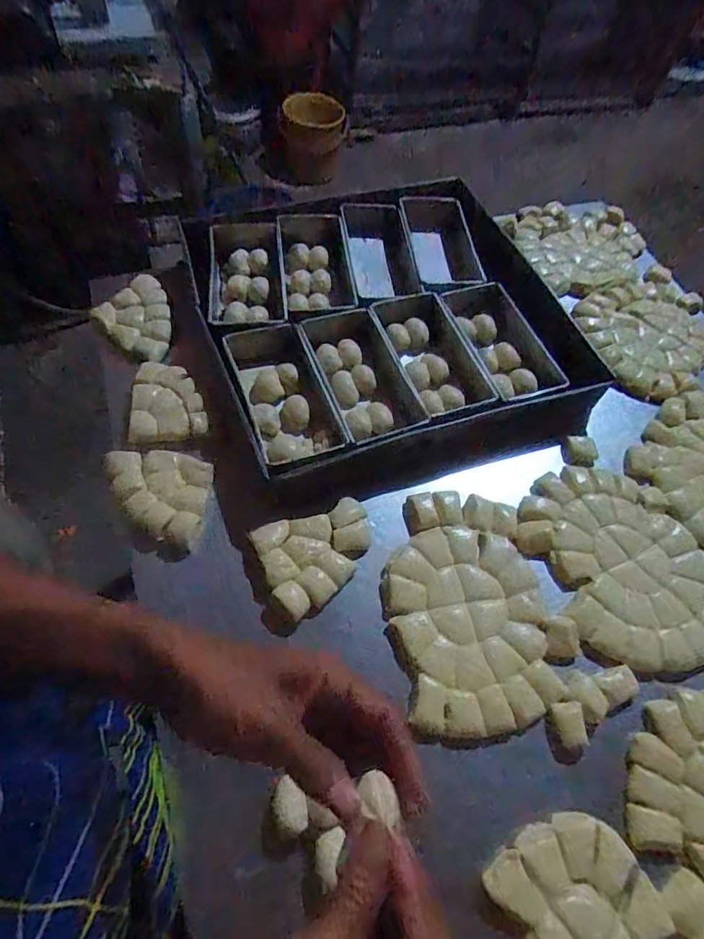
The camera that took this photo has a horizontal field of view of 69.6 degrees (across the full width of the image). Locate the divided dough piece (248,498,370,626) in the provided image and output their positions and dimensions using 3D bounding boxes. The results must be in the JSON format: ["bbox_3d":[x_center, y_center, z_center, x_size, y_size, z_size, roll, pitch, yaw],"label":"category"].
[{"bbox_3d":[-0.032,0.092,0.532,0.122,0.014,0.100,-19,63,-14],"label":"divided dough piece"}]

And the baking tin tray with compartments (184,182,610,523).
[{"bbox_3d":[0.055,-0.205,0.710,0.484,0.076,0.478,-15,62,-13],"label":"baking tin tray with compartments"}]

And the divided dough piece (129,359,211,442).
[{"bbox_3d":[-0.223,-0.085,0.618,0.088,0.018,0.103,-3,61,-6],"label":"divided dough piece"}]

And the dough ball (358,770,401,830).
[{"bbox_3d":[0.014,0.177,0.270,0.019,0.012,0.024,-12,62,-11],"label":"dough ball"}]

